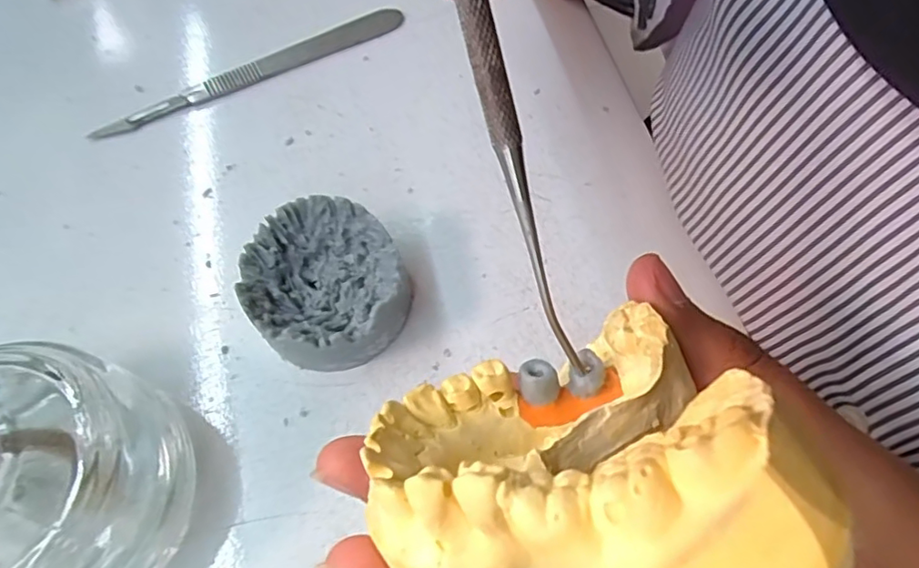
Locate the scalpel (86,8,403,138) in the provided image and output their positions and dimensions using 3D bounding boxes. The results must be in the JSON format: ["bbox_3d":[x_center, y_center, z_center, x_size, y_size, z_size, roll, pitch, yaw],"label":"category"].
[{"bbox_3d":[-0.088,-0.092,0.254,0.136,0.005,0.013,-25,66,-11],"label":"scalpel"}]

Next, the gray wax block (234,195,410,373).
[{"bbox_3d":[-0.044,0.001,0.195,0.050,0.028,0.050,40,71,18],"label":"gray wax block"}]

